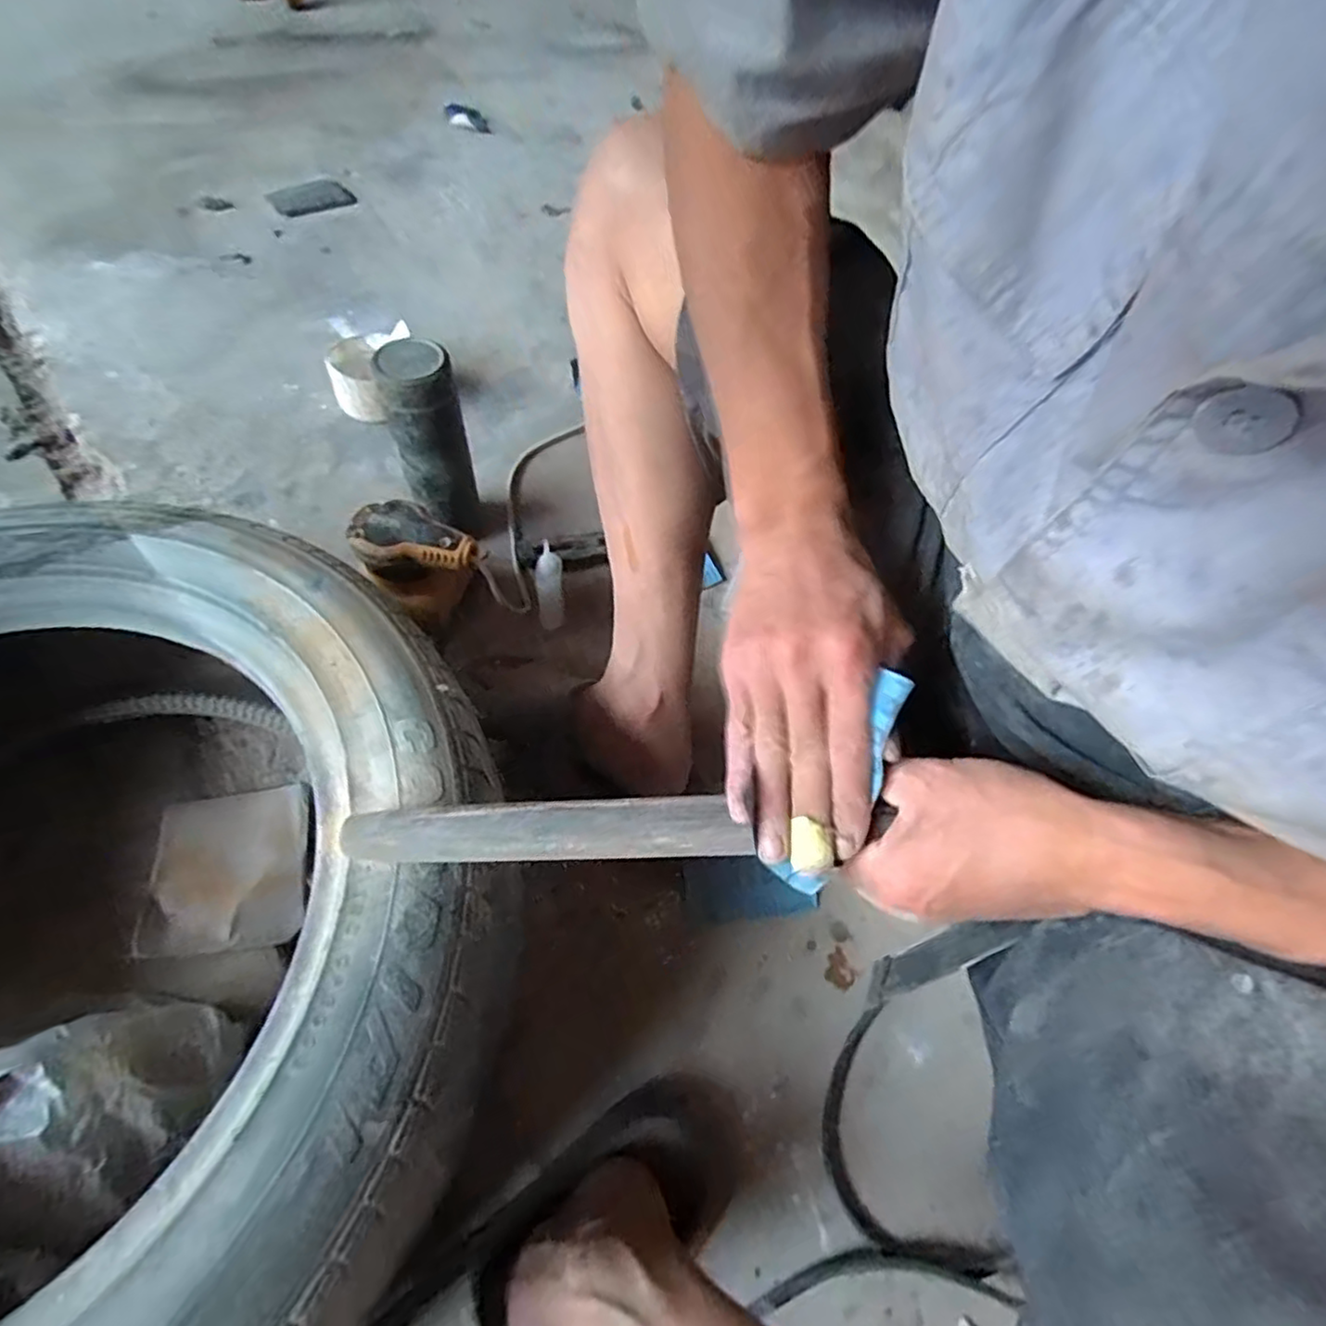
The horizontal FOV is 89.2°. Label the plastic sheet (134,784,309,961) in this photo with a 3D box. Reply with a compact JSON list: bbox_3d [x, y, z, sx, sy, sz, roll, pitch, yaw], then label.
[{"bbox_3d":[-0.367,0.172,0.570,0.115,0.014,0.139,-6,53,-17],"label":"plastic sheet"}]

